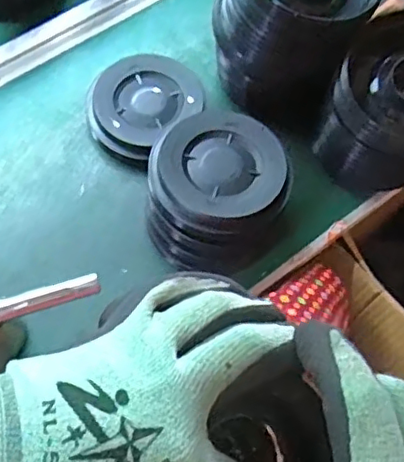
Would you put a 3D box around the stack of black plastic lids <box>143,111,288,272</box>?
[{"bbox_3d":[0.012,-0.035,0.556,0.121,0.084,0.119,3,66,-2],"label":"stack of black plastic lids"}]

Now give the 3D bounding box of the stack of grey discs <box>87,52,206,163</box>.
[{"bbox_3d":[-0.061,-0.130,0.619,0.109,0.027,0.097,-41,74,-18],"label":"stack of grey discs"}]

